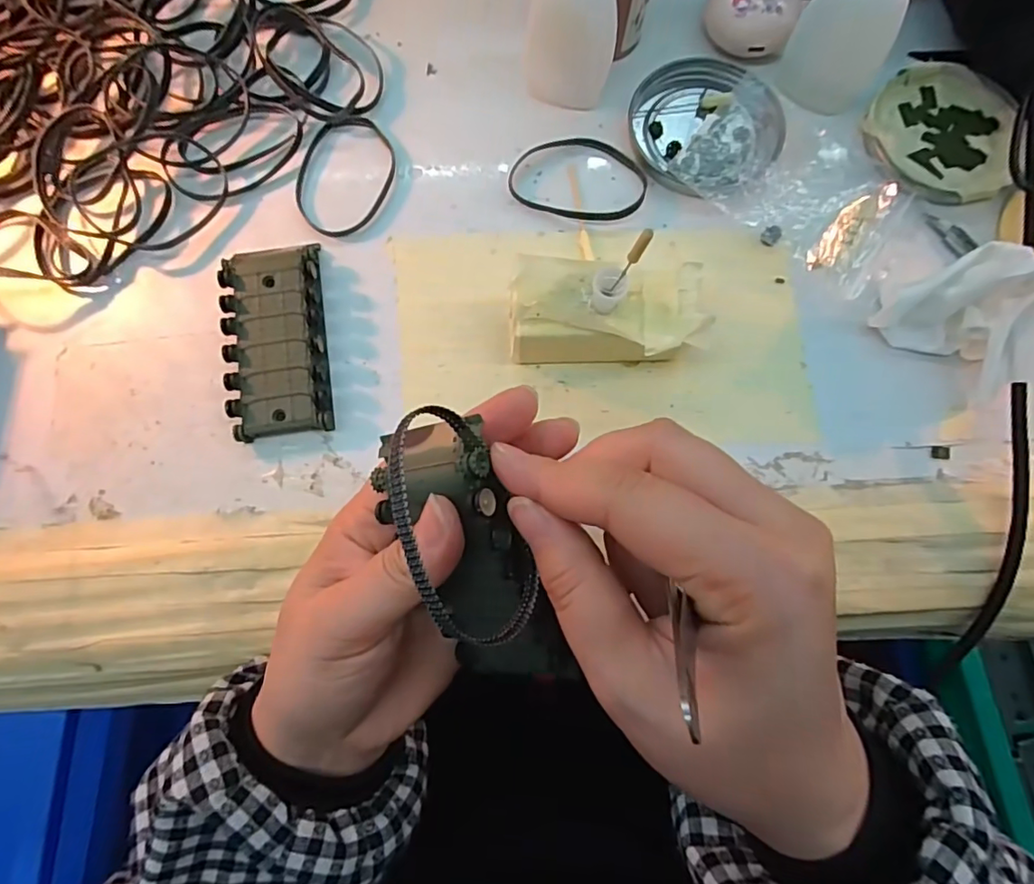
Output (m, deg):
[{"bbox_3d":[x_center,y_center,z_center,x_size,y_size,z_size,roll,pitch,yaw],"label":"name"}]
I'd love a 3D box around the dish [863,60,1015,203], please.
[{"bbox_3d":[0.225,-0.162,0.293,0.078,0.010,0.078,0,76,0],"label":"dish"}]

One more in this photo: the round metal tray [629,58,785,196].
[{"bbox_3d":[0.098,-0.165,0.289,0.075,0.012,0.077,0,76,0],"label":"round metal tray"}]

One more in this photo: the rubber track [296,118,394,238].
[{"bbox_3d":[-0.089,-0.138,0.285,0.048,0.004,0.070,9,76,2],"label":"rubber track"}]

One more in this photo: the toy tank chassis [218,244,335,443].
[{"bbox_3d":[-0.112,-0.047,0.259,0.043,0.016,0.089,-9,76,-3],"label":"toy tank chassis"}]

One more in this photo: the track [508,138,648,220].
[{"bbox_3d":[0.032,-0.138,0.286,0.070,0.007,0.047,13,76,3],"label":"track"}]

